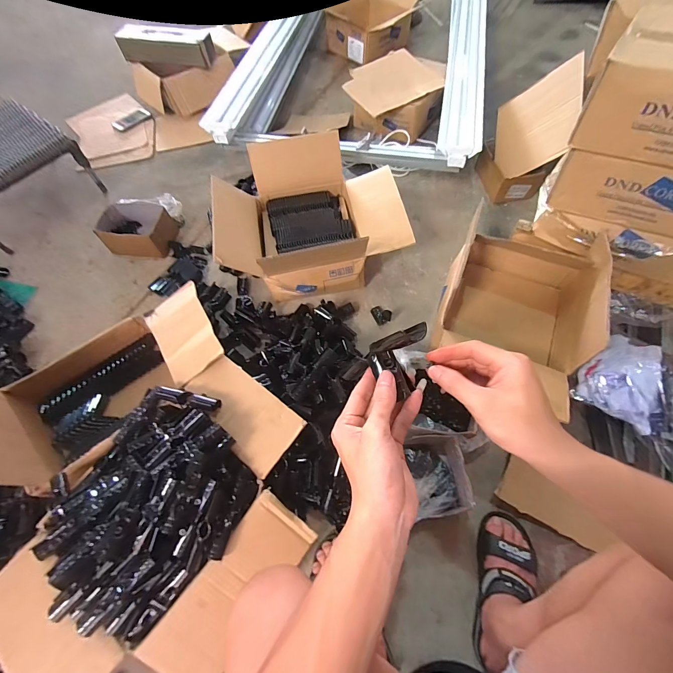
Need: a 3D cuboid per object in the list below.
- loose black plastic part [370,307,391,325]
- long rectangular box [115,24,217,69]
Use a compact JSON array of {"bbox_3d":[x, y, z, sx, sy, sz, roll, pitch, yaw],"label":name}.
[{"bbox_3d":[0.125,-0.067,0.923,0.037,0.053,0.066,-22,63,-9],"label":"loose black plastic part"},{"bbox_3d":[-0.694,-1.176,1.340,0.395,0.093,0.122,11,63,8],"label":"long rectangular box"}]

